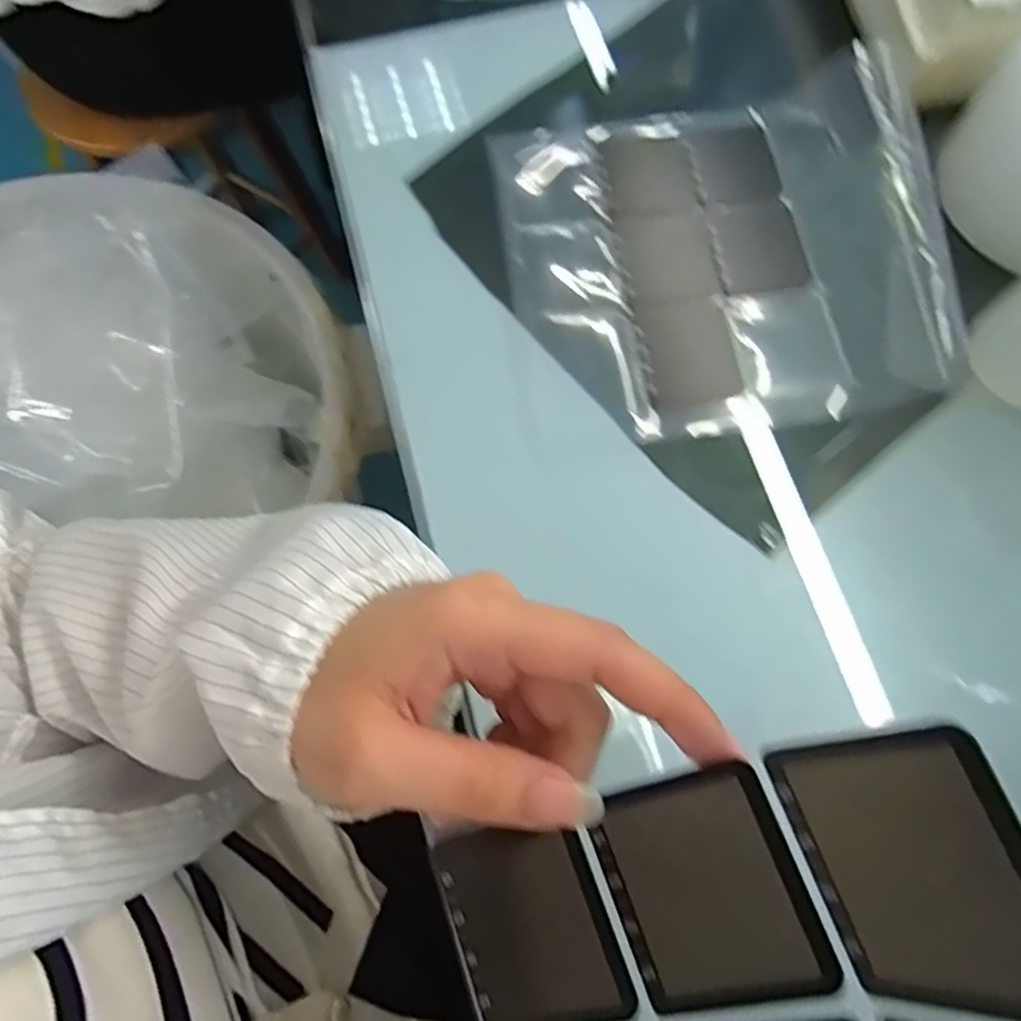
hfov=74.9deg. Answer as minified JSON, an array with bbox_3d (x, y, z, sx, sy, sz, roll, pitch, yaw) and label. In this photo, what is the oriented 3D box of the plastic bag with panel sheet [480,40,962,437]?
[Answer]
[{"bbox_3d":[0.110,-0.138,0.358,0.211,0.025,0.197,-9,76,0],"label":"plastic bag with panel sheet"}]

